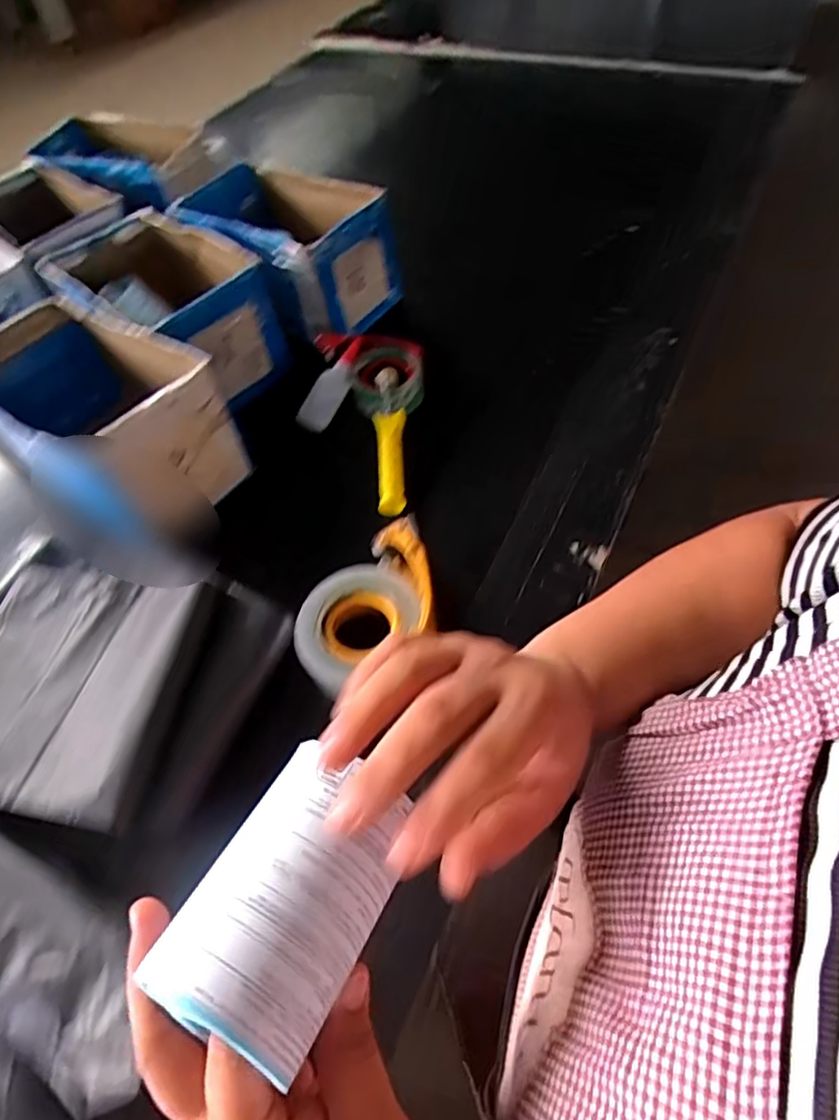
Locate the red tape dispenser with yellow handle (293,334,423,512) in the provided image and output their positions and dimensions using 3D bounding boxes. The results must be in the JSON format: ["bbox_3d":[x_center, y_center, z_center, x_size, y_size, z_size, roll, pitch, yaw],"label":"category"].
[{"bbox_3d":[-0.077,-0.177,0.749,0.149,0.054,0.251,4,54,8],"label":"red tape dispenser with yellow handle"}]

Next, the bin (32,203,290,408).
[{"bbox_3d":[-0.320,-0.320,0.806,0.276,0.137,0.194,29,62,24],"label":"bin"}]

